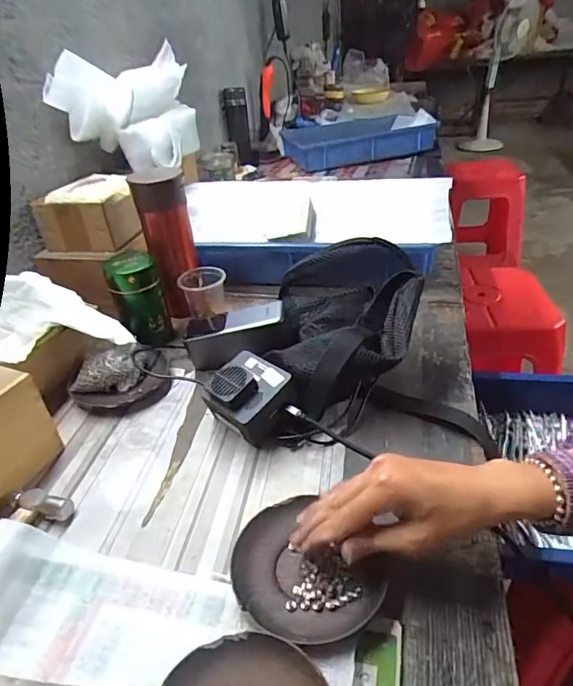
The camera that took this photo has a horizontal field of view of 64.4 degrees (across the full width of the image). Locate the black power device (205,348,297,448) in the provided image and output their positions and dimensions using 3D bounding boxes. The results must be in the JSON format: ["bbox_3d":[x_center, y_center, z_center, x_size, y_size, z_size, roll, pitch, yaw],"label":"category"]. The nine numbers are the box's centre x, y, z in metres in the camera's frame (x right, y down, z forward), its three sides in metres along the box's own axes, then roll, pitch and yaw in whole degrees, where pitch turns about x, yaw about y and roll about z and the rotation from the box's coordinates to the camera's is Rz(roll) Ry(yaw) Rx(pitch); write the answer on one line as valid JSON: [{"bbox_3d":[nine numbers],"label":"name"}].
[{"bbox_3d":[-0.036,0.061,0.480,0.082,0.063,0.072,24,44,37],"label":"black power device"}]

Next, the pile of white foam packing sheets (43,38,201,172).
[{"bbox_3d":[-0.260,-0.387,0.763,0.200,0.152,0.178,-9,34,-4],"label":"pile of white foam packing sheets"}]

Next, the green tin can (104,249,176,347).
[{"bbox_3d":[-0.199,-0.058,0.616,0.064,0.116,0.060,-4,34,3],"label":"green tin can"}]

